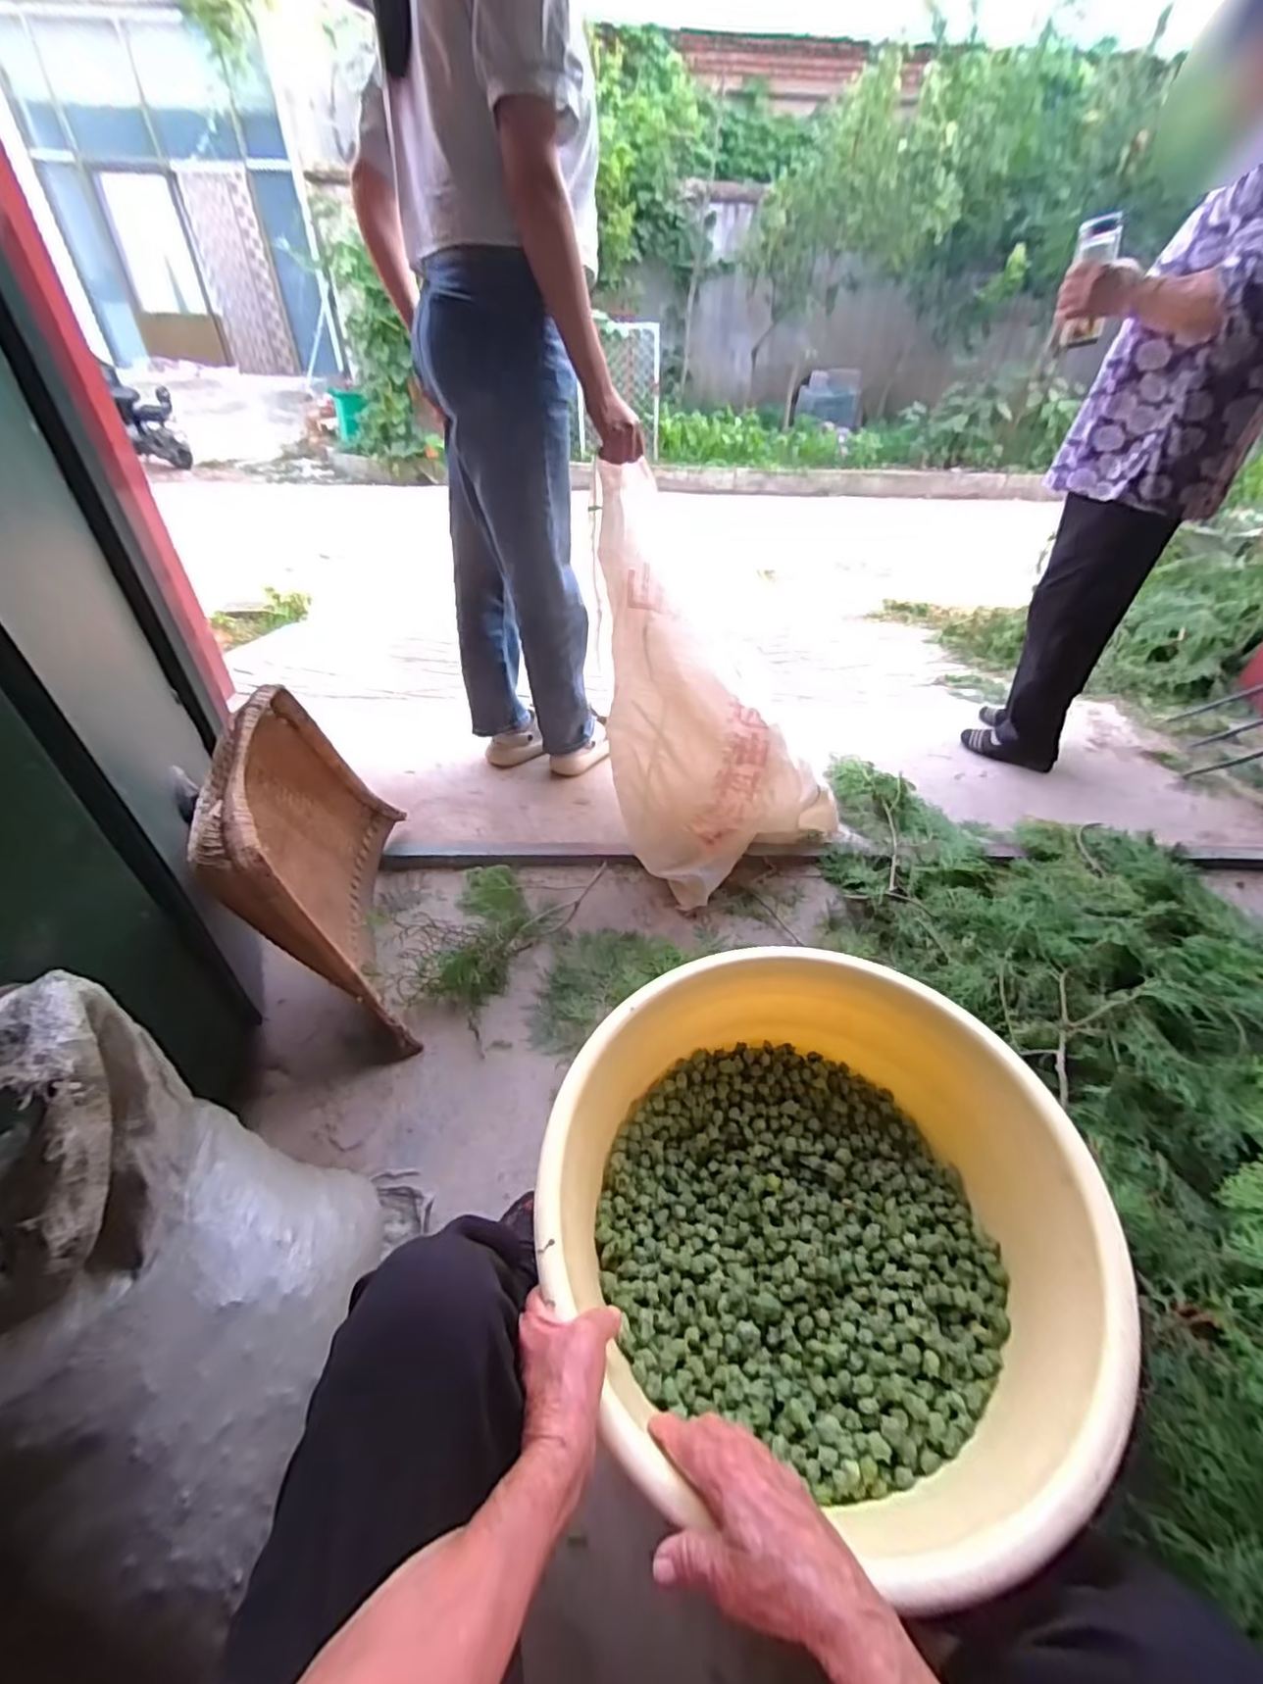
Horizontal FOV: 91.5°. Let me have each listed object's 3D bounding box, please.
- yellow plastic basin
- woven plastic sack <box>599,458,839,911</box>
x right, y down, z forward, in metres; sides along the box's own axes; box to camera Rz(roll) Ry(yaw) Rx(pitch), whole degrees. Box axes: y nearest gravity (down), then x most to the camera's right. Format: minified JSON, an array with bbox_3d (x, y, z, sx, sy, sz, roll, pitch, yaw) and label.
[{"bbox_3d":[0.150,0.325,0.556,0.426,0.179,0.414,-1,38,1],"label":"yellow plastic basin"},{"bbox_3d":[0.103,-0.272,1.146,0.270,0.755,0.322,-1,30,42],"label":"woven plastic sack"}]

